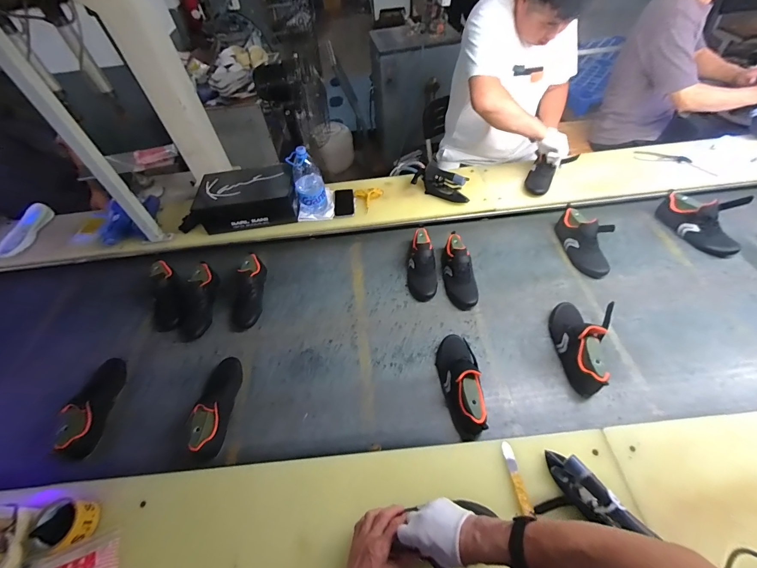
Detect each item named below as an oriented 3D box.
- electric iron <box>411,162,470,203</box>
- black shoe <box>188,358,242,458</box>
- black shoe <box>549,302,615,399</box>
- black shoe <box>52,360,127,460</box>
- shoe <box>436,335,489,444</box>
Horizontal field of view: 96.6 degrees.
[{"bbox_3d":[0.236,-0.377,1.252,0.219,0.097,0.073,24,58,23],"label":"electric iron"},{"bbox_3d":[-0.421,0.298,0.861,0.077,0.082,0.239,-2,52,5],"label":"black shoe"},{"bbox_3d":[0.535,0.148,0.885,0.118,0.119,0.259,3,54,7],"label":"black shoe"},{"bbox_3d":[-0.757,0.308,0.889,0.078,0.093,0.256,-6,54,0],"label":"black shoe"},{"bbox_3d":[0.211,0.244,0.853,0.091,0.099,0.243,-7,52,1],"label":"shoe"}]

